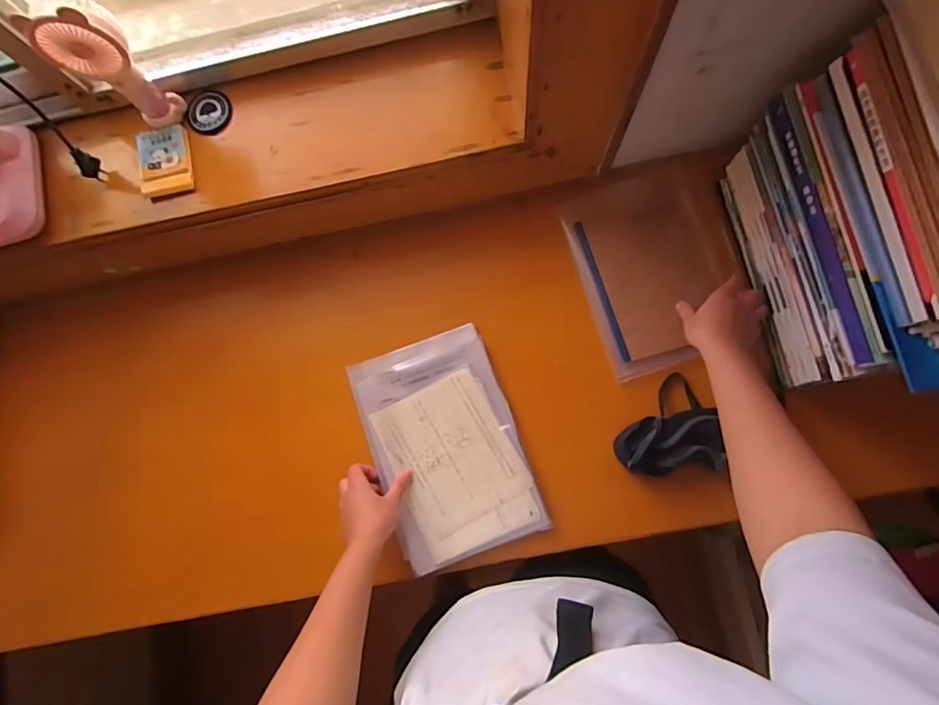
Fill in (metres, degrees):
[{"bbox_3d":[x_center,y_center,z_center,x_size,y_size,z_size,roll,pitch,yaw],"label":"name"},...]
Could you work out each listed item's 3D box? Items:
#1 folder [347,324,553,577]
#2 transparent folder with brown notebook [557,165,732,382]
[{"bbox_3d":[-0.032,0.121,0.642,0.185,0.013,0.286,-19,80,2],"label":"folder"},{"bbox_3d":[0.246,-0.114,0.658,0.182,0.015,0.263,-18,81,2],"label":"transparent folder with brown notebook"}]

